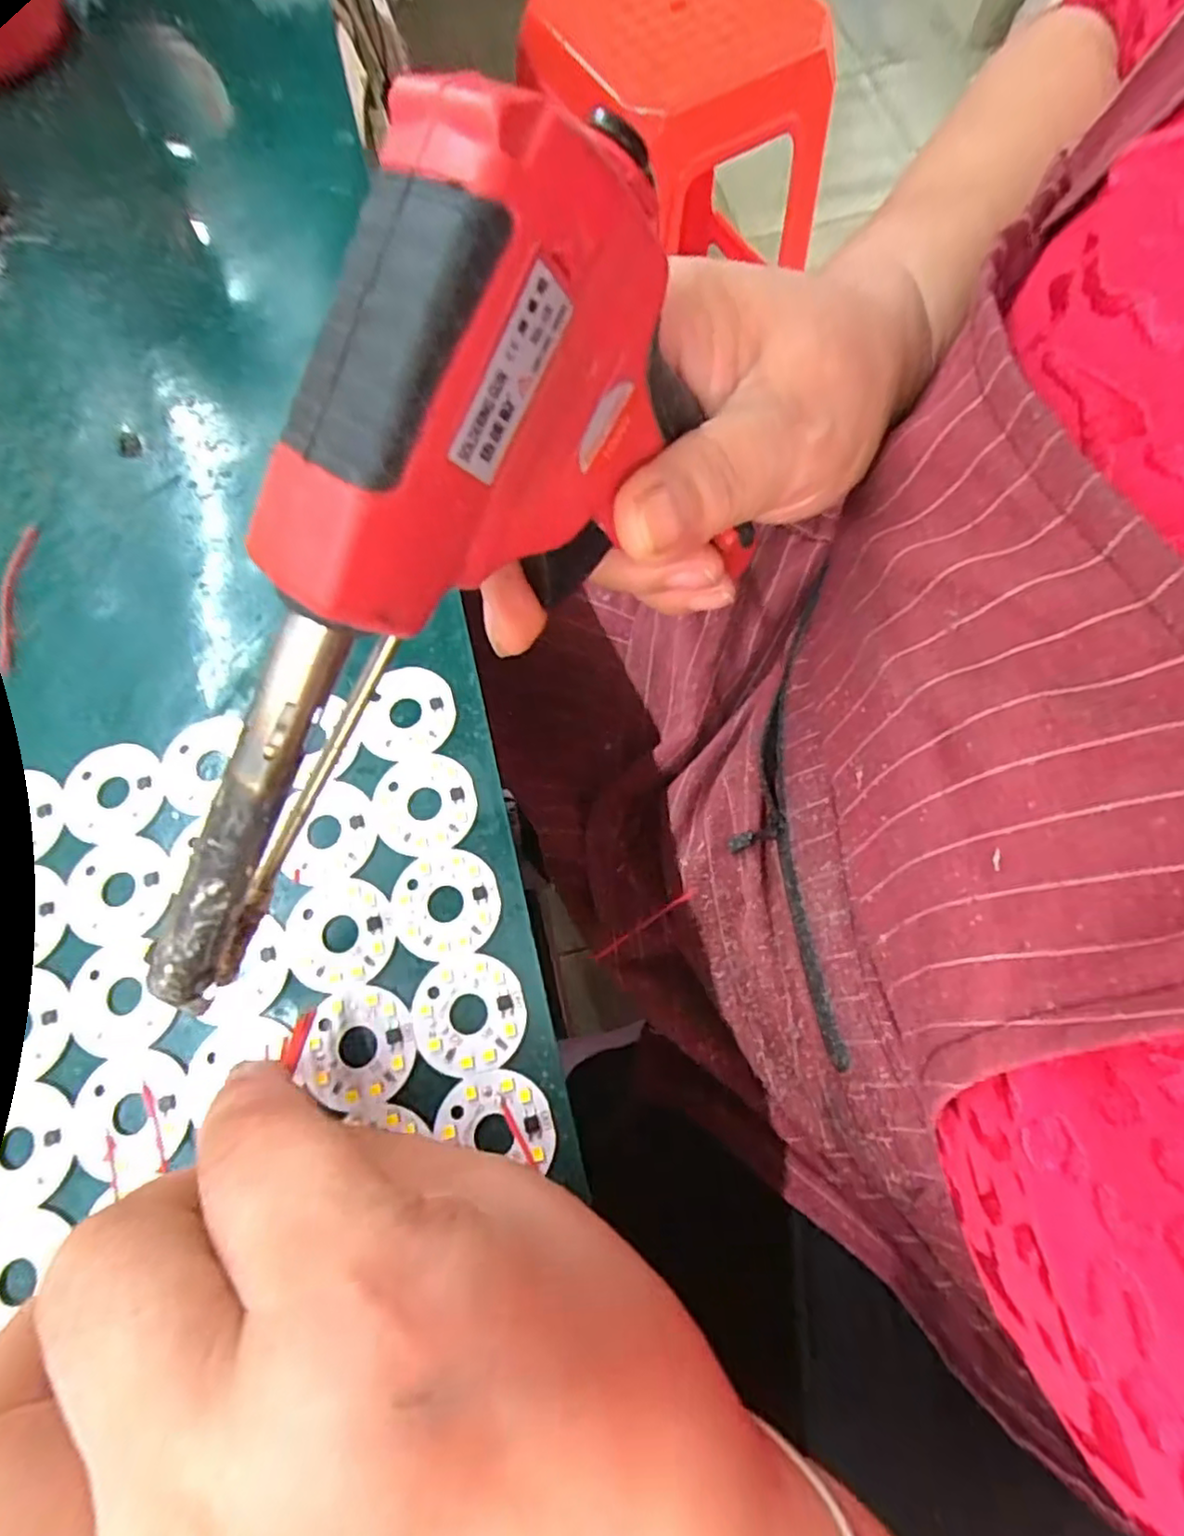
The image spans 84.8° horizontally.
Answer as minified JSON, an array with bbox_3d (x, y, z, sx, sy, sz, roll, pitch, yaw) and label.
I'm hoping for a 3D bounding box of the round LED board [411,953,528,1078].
[{"bbox_3d":[-0.034,0.067,0.177,0.030,0.004,0.030,-5,73,-1],"label":"round LED board"}]

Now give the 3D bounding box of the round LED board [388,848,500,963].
[{"bbox_3d":[-0.043,0.039,0.186,0.031,0.004,0.030,0,73,1],"label":"round LED board"}]

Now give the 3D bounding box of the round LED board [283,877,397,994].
[{"bbox_3d":[-0.072,0.047,0.184,0.031,0.004,0.030,0,73,1],"label":"round LED board"}]

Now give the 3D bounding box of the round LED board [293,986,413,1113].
[{"bbox_3d":[-0.064,0.075,0.175,0.030,0.004,0.029,0,73,1],"label":"round LED board"}]

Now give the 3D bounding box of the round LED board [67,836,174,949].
[{"bbox_3d":[-0.140,0.035,0.190,0.031,0.004,0.030,0,73,1],"label":"round LED board"}]

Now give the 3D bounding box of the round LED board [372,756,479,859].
[{"bbox_3d":[-0.051,0.010,0.194,0.030,0.004,0.030,0,73,1],"label":"round LED board"}]

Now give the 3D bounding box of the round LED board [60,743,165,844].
[{"bbox_3d":[-0.148,0.007,0.199,0.031,0.004,0.030,0,73,1],"label":"round LED board"}]

